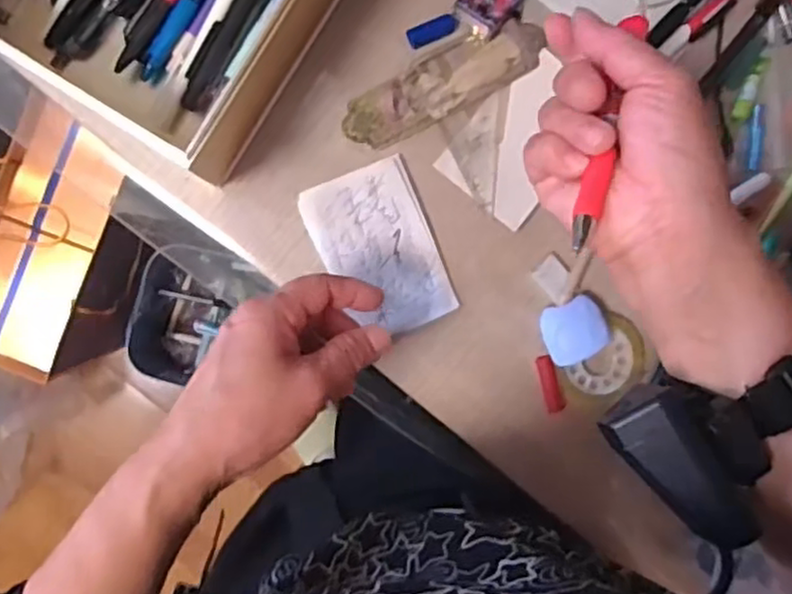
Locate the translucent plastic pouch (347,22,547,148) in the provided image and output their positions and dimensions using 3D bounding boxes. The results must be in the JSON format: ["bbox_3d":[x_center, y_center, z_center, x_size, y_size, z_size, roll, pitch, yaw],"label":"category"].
[{"bbox_3d":[0.031,-0.138,0.454,0.136,0.006,0.041,-29,95,-3],"label":"translucent plastic pouch"}]

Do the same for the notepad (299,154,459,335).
[{"bbox_3d":[-0.010,-0.030,0.458,0.073,0.009,0.108,-23,95,-4],"label":"notepad"}]

